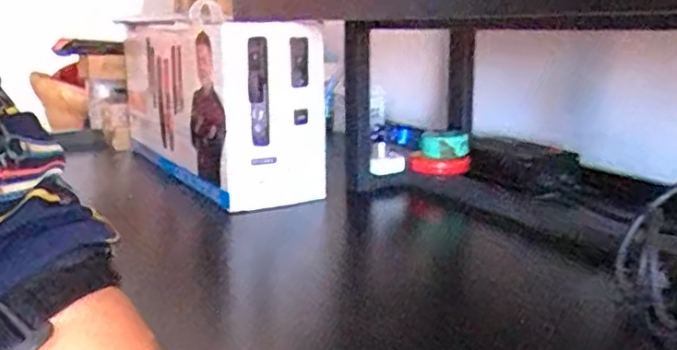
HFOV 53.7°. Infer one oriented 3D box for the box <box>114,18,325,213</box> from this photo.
[{"bbox_3d":[-0.197,-0.113,1.006,0.130,0.227,0.482,-11,15,-30],"label":"box"}]

